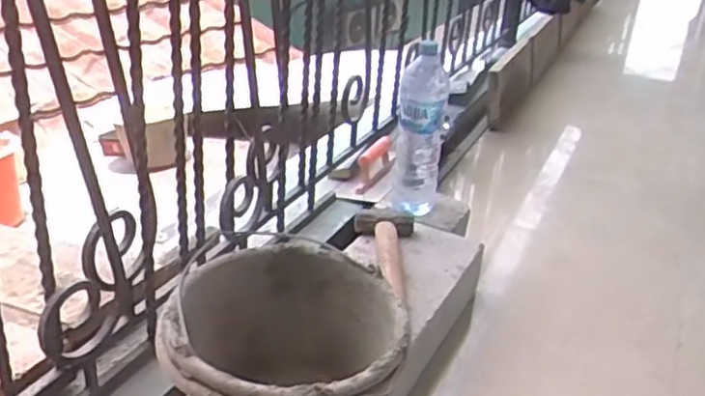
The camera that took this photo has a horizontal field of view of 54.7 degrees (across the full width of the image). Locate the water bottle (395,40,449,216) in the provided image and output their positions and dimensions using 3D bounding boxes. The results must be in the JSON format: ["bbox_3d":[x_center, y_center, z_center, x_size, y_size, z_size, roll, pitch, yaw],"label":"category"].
[{"bbox_3d":[0.117,-0.109,1.217,0.089,0.311,0.087,7,26,3],"label":"water bottle"}]

